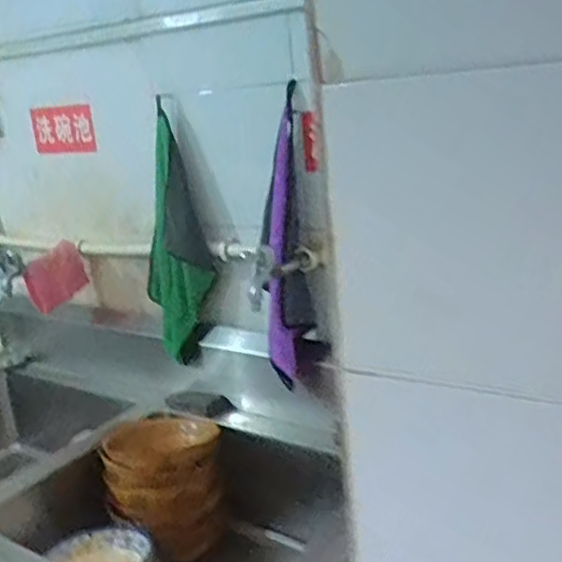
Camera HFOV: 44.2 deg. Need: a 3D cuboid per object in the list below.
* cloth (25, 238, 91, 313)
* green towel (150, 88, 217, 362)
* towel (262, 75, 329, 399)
[{"bbox_3d":[-0.472,-0.013,1.467,0.053,0.121,0.138,3,17,25],"label":"cloth"},{"bbox_3d":[-0.188,-0.076,1.303,0.145,0.463,0.027,13,14,17],"label":"green towel"},{"bbox_3d":[0.014,-0.067,1.168,0.090,0.467,0.161,-4,15,1],"label":"towel"}]

